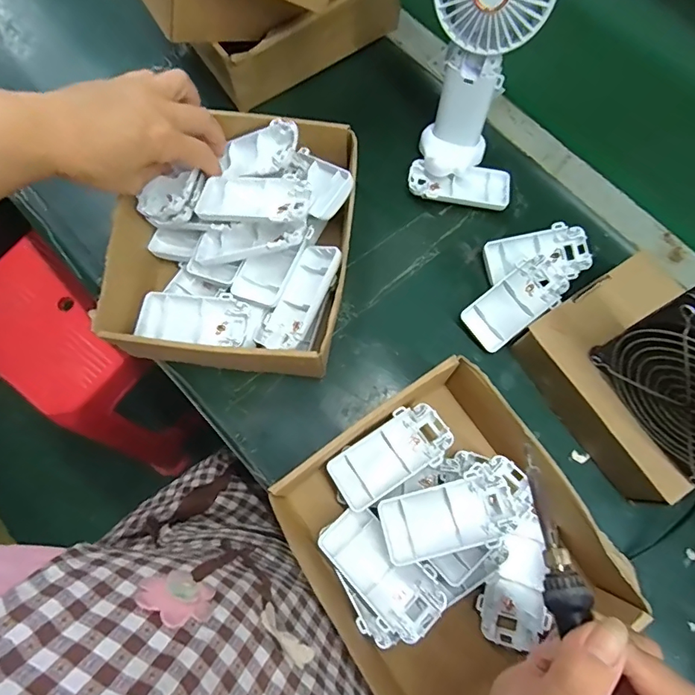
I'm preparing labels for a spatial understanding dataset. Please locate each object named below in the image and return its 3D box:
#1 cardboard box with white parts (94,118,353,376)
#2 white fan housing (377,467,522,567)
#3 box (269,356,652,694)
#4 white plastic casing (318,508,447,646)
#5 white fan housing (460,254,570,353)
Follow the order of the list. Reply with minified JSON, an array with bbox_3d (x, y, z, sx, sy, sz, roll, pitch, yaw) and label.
[{"bbox_3d":[-0.093,-0.088,0.412,0.181,0.076,0.211,6,75,0],"label":"cardboard box with white parts"},{"bbox_3d":[0.073,0.123,0.339,0.096,0.012,0.048,-18,76,-6],"label":"white fan housing"},{"bbox_3d":[0.070,0.146,0.349,0.183,0.075,0.204,-32,78,-9],"label":"box"},{"bbox_3d":[0.026,0.163,0.345,0.094,0.019,0.046,40,80,23],"label":"white plastic casing"},{"bbox_3d":[0.149,-0.039,0.422,0.095,0.019,0.047,-39,79,-11],"label":"white fan housing"}]

